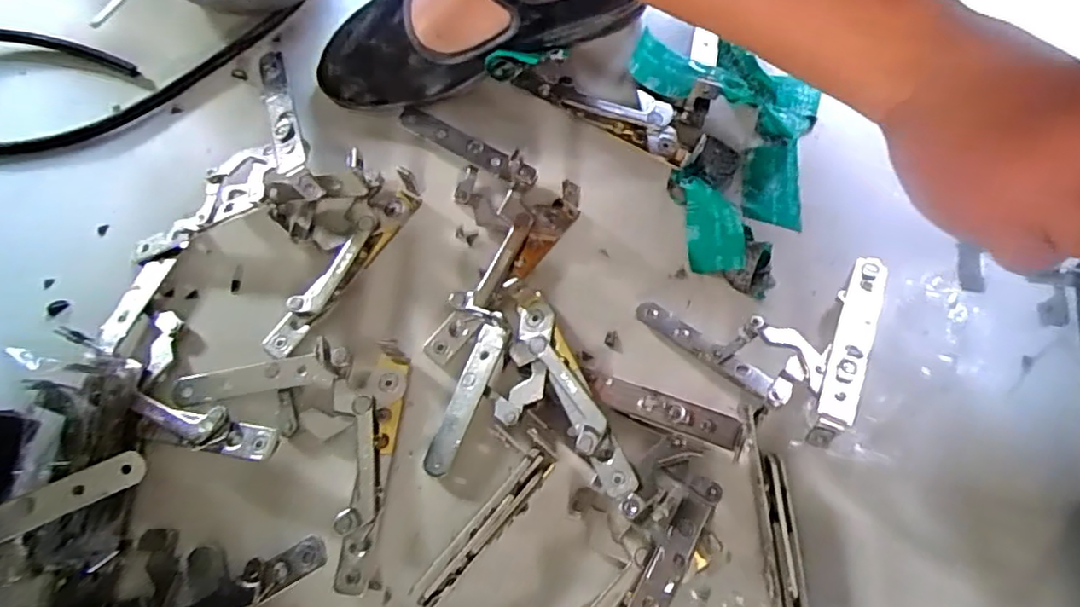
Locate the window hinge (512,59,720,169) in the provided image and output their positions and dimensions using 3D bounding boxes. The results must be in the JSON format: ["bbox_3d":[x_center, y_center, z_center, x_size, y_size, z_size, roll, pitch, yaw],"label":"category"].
[{"bbox_3d":[0.051,-0.148,0.456,0.140,0.027,0.049,20,73,4],"label":"window hinge"}]

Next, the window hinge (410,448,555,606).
[{"bbox_3d":[-0.042,0.143,0.369,0.022,0.022,0.137,40,76,10],"label":"window hinge"}]

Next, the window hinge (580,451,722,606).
[{"bbox_3d":[0.046,0.155,0.355,0.058,0.040,0.164,35,75,8],"label":"window hinge"}]

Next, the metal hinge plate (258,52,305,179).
[{"bbox_3d":[-0.181,-0.135,0.437,0.020,0.011,0.139,-20,55,-8],"label":"metal hinge plate"}]

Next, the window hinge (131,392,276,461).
[{"bbox_3d":[-0.201,0.074,0.375,0.095,0.023,0.025,12,73,2],"label":"window hinge"}]

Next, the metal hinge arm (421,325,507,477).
[{"bbox_3d":[-0.048,0.060,0.398,0.019,0.007,0.099,17,74,24],"label":"metal hinge arm"}]

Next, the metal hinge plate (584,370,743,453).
[{"bbox_3d":[0.072,0.064,0.383,0.098,0.006,0.019,18,72,22],"label":"metal hinge plate"}]

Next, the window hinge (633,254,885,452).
[{"bbox_3d":[0.159,0.000,0.405,0.134,0.049,0.132,43,76,10],"label":"window hinge"}]

